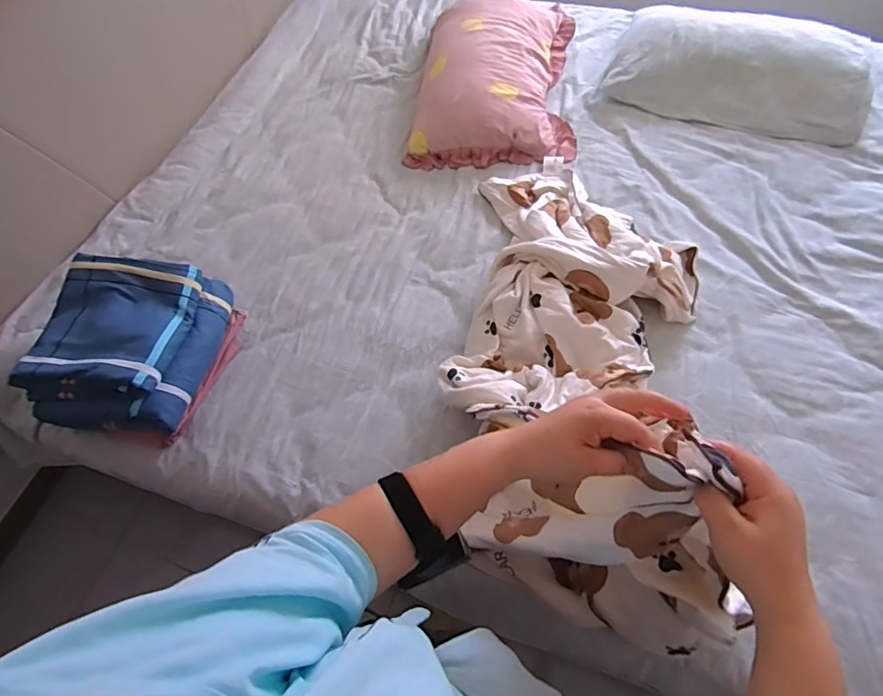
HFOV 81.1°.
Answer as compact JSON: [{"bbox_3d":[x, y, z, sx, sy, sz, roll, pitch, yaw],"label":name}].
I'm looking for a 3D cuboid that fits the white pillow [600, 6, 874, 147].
[{"bbox_3d":[0.805,-0.774,1.399,0.630,0.120,0.391,19,63,15],"label":"white pillow"}]

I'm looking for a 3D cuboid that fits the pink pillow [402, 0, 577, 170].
[{"bbox_3d":[0.160,-0.802,1.460,0.440,0.136,0.714,5,60,7],"label":"pink pillow"}]

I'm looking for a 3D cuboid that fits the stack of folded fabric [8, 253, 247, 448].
[{"bbox_3d":[-0.612,-0.008,1.030,0.297,0.171,0.336,6,60,7],"label":"stack of folded fabric"}]

